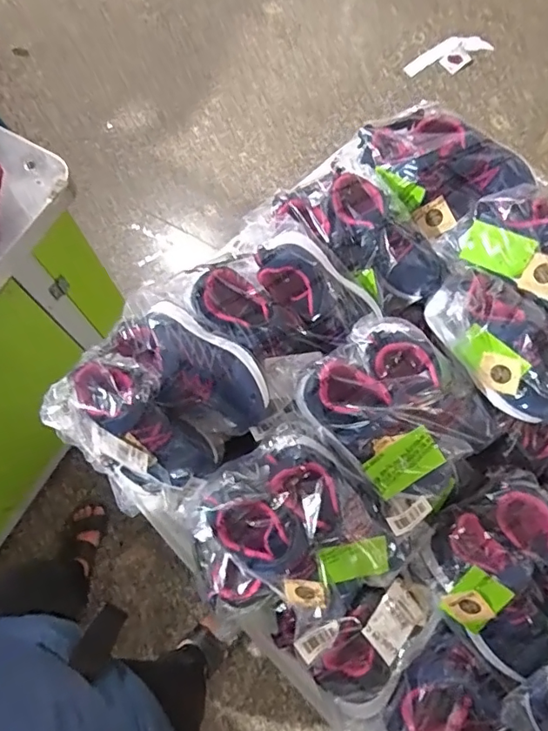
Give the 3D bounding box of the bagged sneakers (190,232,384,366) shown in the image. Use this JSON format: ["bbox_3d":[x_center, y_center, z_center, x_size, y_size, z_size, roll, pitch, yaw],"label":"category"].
[{"bbox_3d":[0.013,-0.079,0.606,0.189,0.078,0.146,-32,75,-10],"label":"bagged sneakers"}]

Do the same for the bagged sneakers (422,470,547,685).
[{"bbox_3d":[0.283,0.229,0.601,0.193,0.071,0.175,-37,76,-11],"label":"bagged sneakers"}]

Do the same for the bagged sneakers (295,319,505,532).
[{"bbox_3d":[0.154,0.056,0.610,0.190,0.132,0.216,-35,75,-11],"label":"bagged sneakers"}]

